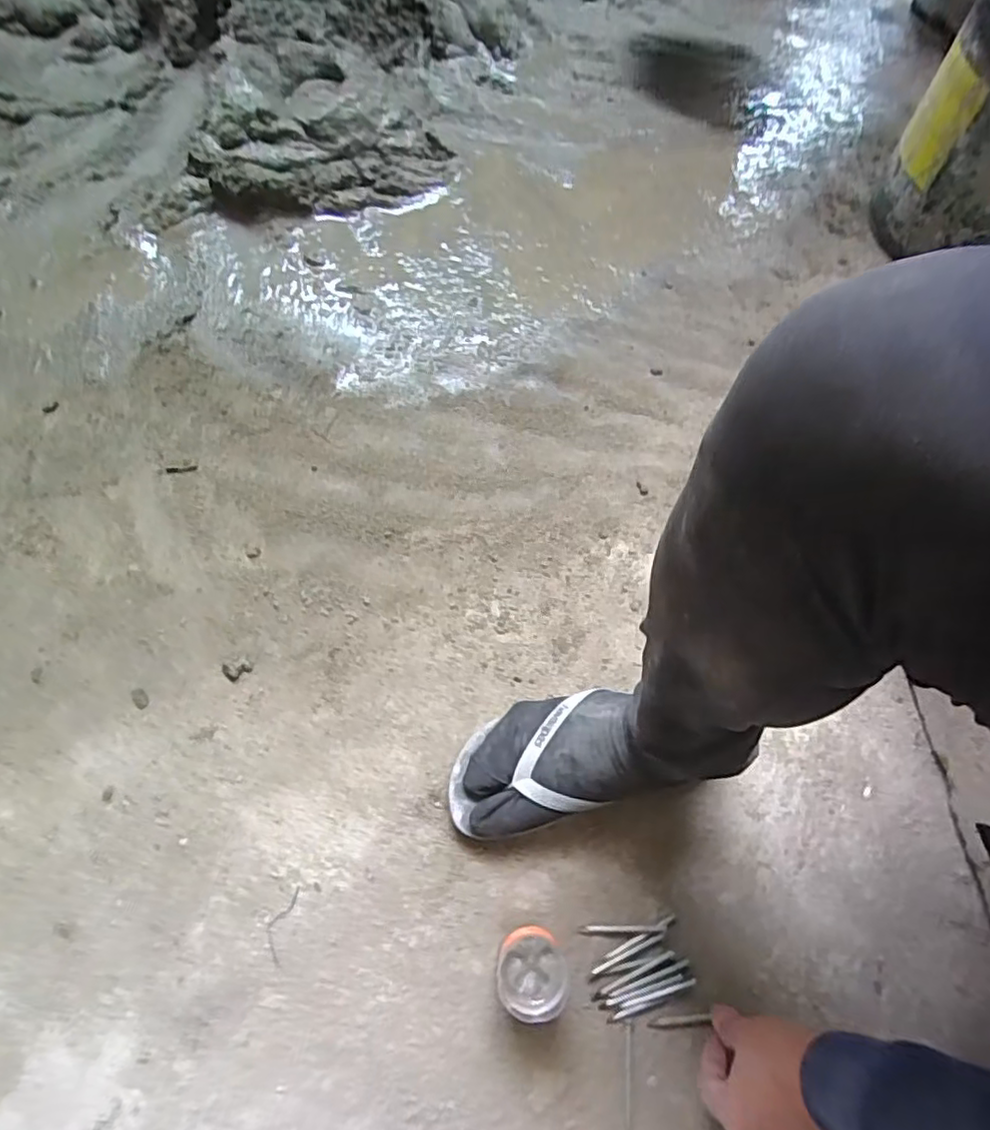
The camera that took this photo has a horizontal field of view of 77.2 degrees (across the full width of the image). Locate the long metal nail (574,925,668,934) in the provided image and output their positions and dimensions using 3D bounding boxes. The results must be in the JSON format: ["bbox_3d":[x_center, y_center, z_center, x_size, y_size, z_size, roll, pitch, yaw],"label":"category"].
[{"bbox_3d":[0.108,0.311,0.529,0.074,0.004,0.006,1,66,-2],"label":"long metal nail"}]

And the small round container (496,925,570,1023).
[{"bbox_3d":[0.027,0.316,0.487,0.054,0.064,0.055,1,66,-2],"label":"small round container"}]

